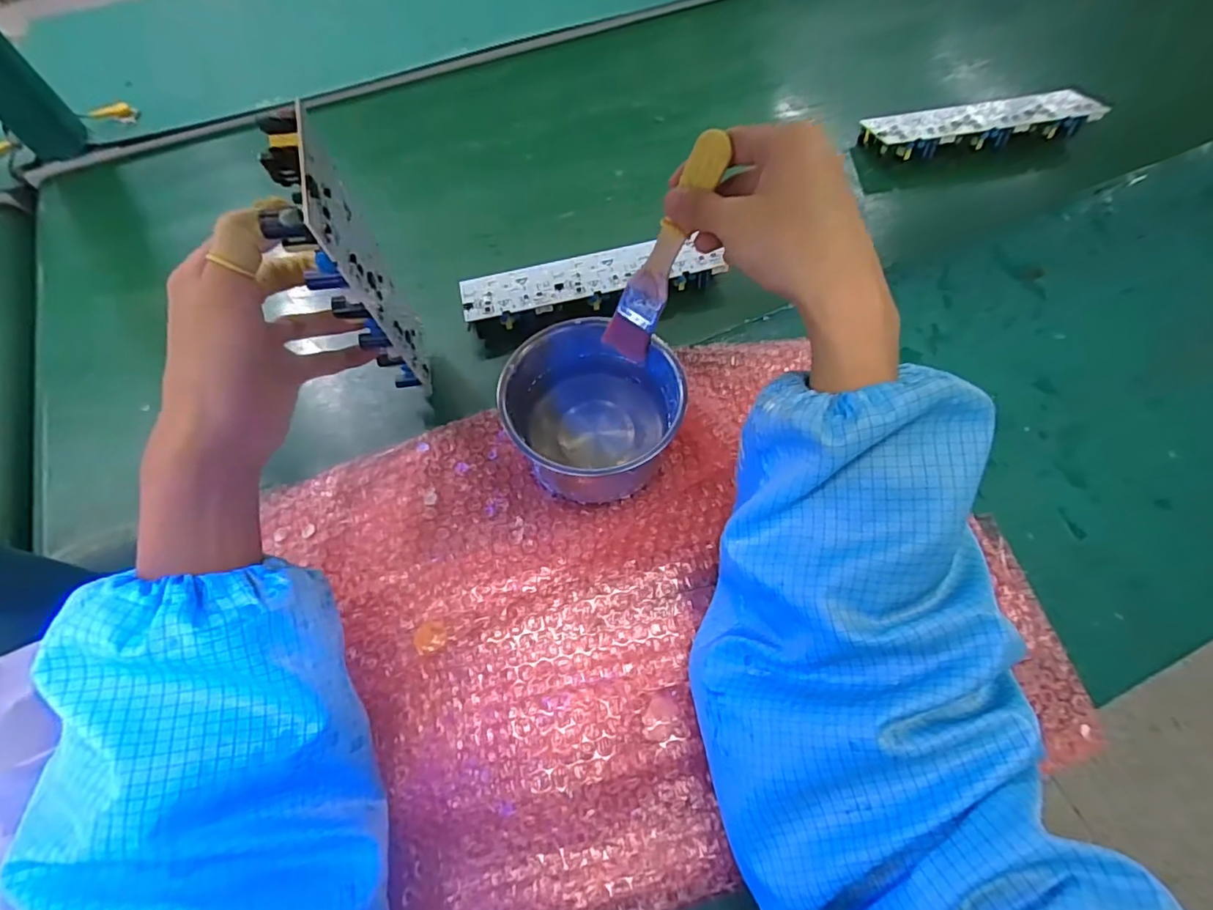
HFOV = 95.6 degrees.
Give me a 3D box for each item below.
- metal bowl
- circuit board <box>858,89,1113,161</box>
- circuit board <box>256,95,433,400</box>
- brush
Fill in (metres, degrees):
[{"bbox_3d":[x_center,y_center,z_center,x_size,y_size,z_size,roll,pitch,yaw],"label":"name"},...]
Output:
[{"bbox_3d":[-0.011,-0.030,0.394,0.117,0.065,0.113,0,64,1],"label":"metal bowl"},{"bbox_3d":[0.390,-0.351,0.582,0.233,0.031,0.063,-8,64,-3],"label":"circuit board"},{"bbox_3d":[-0.147,-0.096,0.350,0.028,0.240,0.062,-17,79,-9],"label":"circuit board"},{"bbox_3d":[0.036,-0.125,0.350,0.011,0.147,0.030,-22,59,-43],"label":"brush"}]

